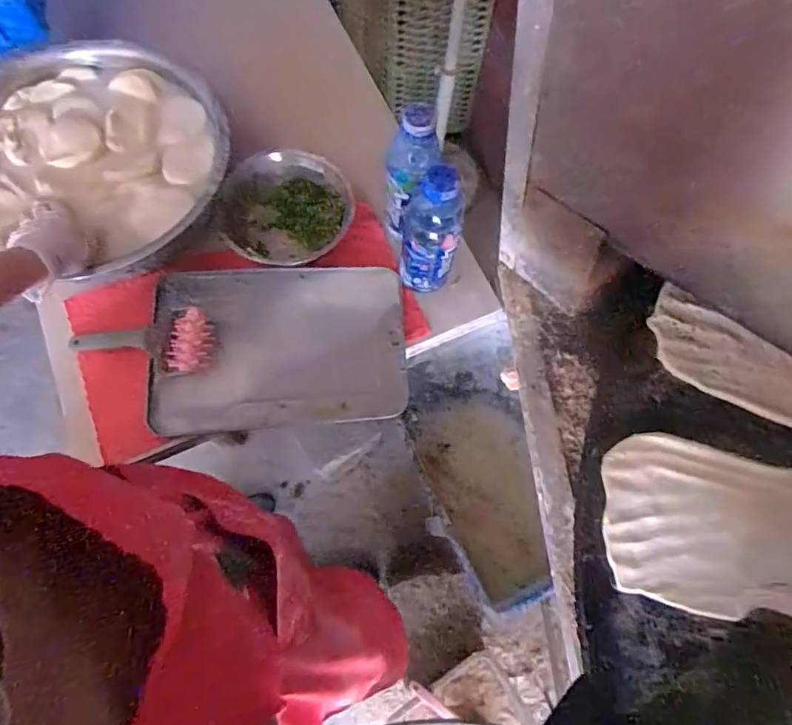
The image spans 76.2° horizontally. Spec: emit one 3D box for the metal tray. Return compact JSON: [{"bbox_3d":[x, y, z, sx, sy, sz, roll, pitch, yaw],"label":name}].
[{"bbox_3d":[-0.155,-0.025,0.681,0.326,0.024,0.227,-3,70,-4],"label":"metal tray"}]

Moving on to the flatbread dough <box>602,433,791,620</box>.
[{"bbox_3d":[0.291,0.150,0.453,0.197,0.013,0.143,12,75,14],"label":"flatbread dough"}]

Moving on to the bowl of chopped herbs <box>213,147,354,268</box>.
[{"bbox_3d":[-0.161,-0.221,0.727,0.185,0.054,0.158,-24,73,-11],"label":"bowl of chopped herbs"}]

